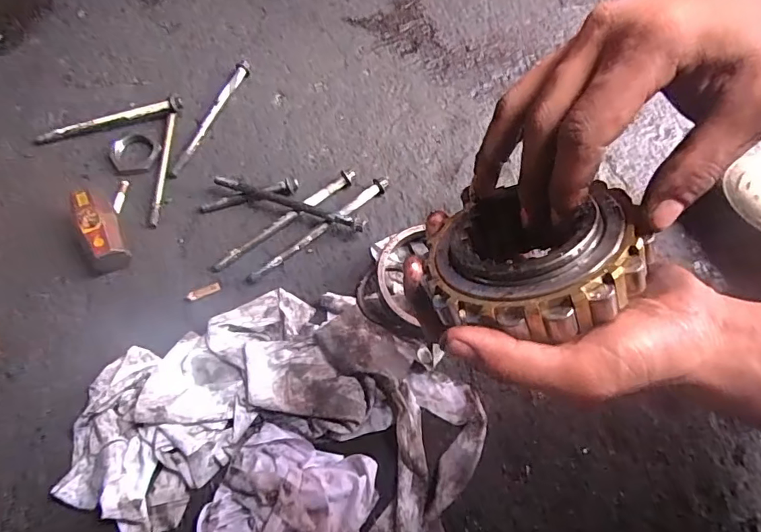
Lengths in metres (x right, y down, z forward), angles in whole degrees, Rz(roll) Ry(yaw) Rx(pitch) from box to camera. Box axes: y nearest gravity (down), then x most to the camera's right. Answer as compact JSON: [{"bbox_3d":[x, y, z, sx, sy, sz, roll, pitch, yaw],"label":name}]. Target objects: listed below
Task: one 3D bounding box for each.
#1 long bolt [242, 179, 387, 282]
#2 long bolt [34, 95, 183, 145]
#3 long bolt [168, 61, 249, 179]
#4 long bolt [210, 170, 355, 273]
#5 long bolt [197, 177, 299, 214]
[{"bbox_3d":[-0.071,-0.046,0.560,0.212,0.013,0.024,-40,71,-16],"label":"long bolt"},{"bbox_3d":[-0.364,-0.194,0.624,0.193,0.017,0.022,-17,67,-7],"label":"long bolt"},{"bbox_3d":[-0.233,-0.203,0.635,0.020,0.014,0.203,21,68,10],"label":"long bolt"},{"bbox_3d":[-0.118,-0.058,0.567,0.202,0.022,0.019,-35,70,-14],"label":"long bolt"},{"bbox_3d":[-0.166,-0.089,0.585,0.127,0.017,0.017,-13,66,-5],"label":"long bolt"}]

